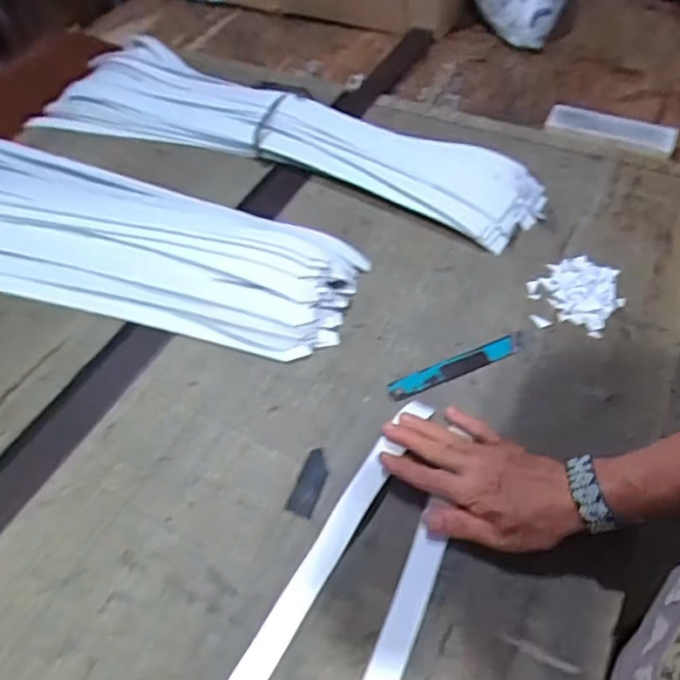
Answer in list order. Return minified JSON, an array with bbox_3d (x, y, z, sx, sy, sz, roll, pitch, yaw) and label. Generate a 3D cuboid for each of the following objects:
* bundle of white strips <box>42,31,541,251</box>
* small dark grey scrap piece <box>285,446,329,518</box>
[{"bbox_3d":[-0.090,-0.337,0.864,0.804,0.048,0.240,19,56,18],"label":"bundle of white strips"},{"bbox_3d":[-0.028,0.134,0.548,0.026,0.006,0.064,15,55,15],"label":"small dark grey scrap piece"}]

